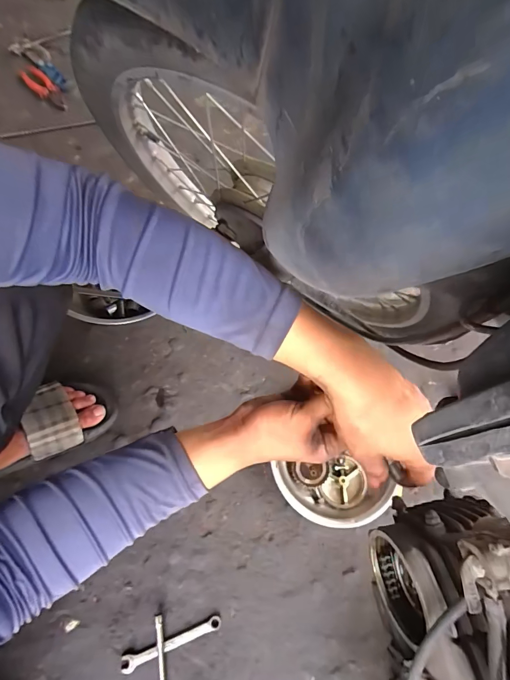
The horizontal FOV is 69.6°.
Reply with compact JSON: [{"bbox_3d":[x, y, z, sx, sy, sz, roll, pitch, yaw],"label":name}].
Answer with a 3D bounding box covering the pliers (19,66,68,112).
[{"bbox_3d":[-0.509,-0.608,0.889,0.051,0.015,0.178,-38,74,-18],"label":"pliers"}]

